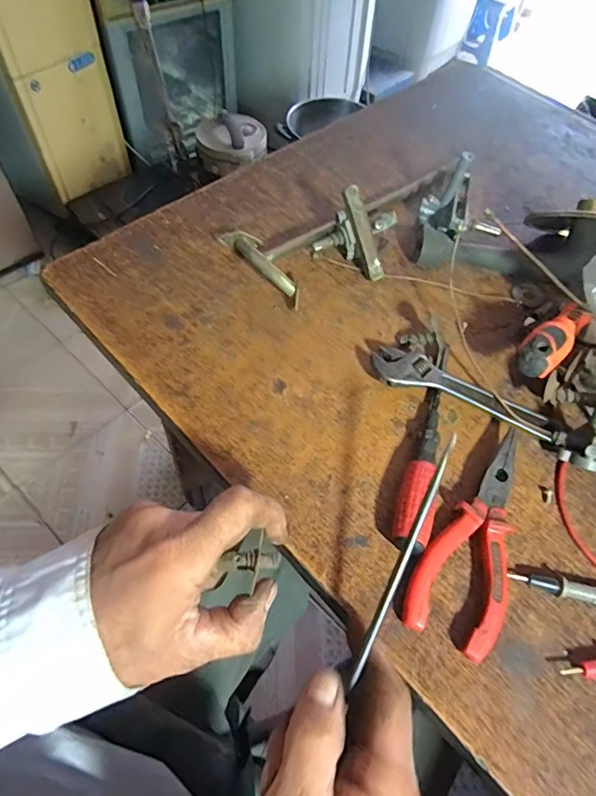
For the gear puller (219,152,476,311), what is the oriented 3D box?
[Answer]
[{"bbox_3d":[0.061,-0.156,0.416,0.232,0.058,0.094,-23,62,-17],"label":"gear puller"}]

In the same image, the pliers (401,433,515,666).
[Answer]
[{"bbox_3d":[0.114,0.085,0.308,0.052,0.020,0.141,26,60,13],"label":"pliers"}]

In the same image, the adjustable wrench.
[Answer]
[{"bbox_3d":[0.122,-0.002,0.355,0.139,0.018,0.035,21,59,10],"label":"adjustable wrench"}]

